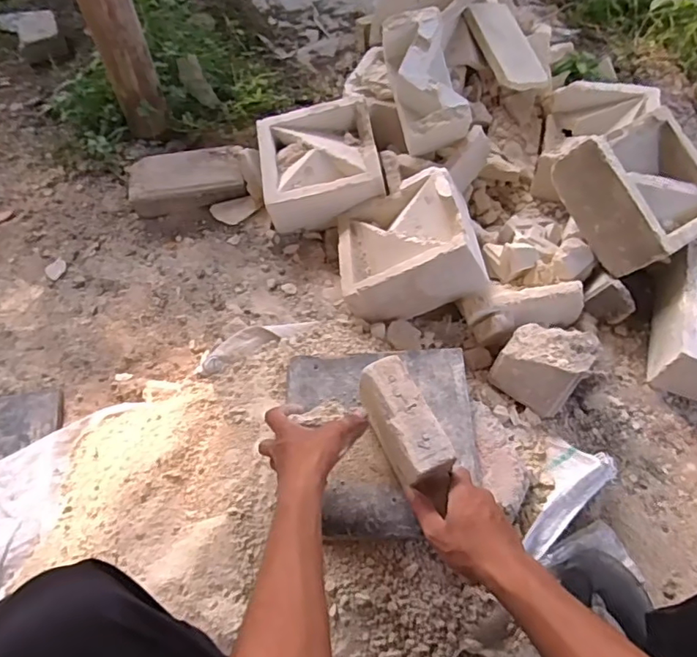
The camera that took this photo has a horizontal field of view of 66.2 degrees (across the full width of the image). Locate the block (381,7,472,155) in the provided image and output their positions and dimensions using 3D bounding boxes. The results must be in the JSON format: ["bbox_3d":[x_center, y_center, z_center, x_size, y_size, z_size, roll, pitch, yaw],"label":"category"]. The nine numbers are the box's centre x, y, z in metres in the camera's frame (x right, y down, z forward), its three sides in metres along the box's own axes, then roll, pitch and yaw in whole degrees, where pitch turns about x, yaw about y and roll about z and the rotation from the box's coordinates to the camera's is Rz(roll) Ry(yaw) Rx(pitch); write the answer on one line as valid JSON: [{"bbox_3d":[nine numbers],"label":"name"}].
[{"bbox_3d":[0.132,-0.413,0.900,0.100,0.104,0.217,-16,86,-6],"label":"block"}]

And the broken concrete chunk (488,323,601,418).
[{"bbox_3d":[0.269,0.049,0.744,0.107,0.119,0.059,35,36,20],"label":"broken concrete chunk"}]

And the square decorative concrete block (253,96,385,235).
[{"bbox_3d":[-0.051,-0.288,0.944,0.199,0.090,0.208,-9,60,-2],"label":"square decorative concrete block"}]

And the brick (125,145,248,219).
[{"bbox_3d":[-0.300,-0.280,0.996,0.213,0.052,0.112,-9,60,-2],"label":"brick"}]

